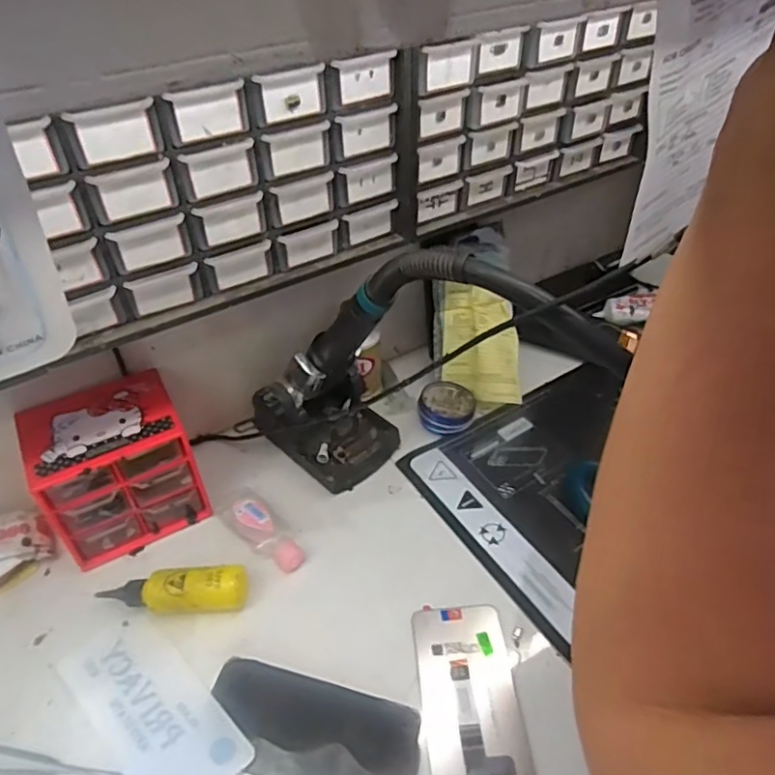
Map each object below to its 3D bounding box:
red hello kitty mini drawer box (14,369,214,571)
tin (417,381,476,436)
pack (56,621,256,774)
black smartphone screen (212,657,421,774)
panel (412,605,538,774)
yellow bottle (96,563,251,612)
[{"bbox_3d":[-0.247,0.073,0.552,0.124,0.117,0.100,-23,48,-21],"label":"red hello kitty mini drawer box"},{"bbox_3d":[0.066,0.021,0.666,0.060,0.020,0.068,6,44,8],"label":"tin"},{"bbox_3d":[-0.178,0.241,0.451,0.166,0.010,0.074,32,52,30],"label":"pack"},{"bbox_3d":[-0.057,0.253,0.442,0.157,0.005,0.072,10,45,12],"label":"black smartphone screen"},{"bbox_3d":[0.064,0.241,0.448,0.074,0.006,0.161,-4,44,-2],"label":"panel"},{"bbox_3d":[-0.181,0.174,0.503,0.121,0.034,0.033,-4,44,-3],"label":"yellow bottle"}]

